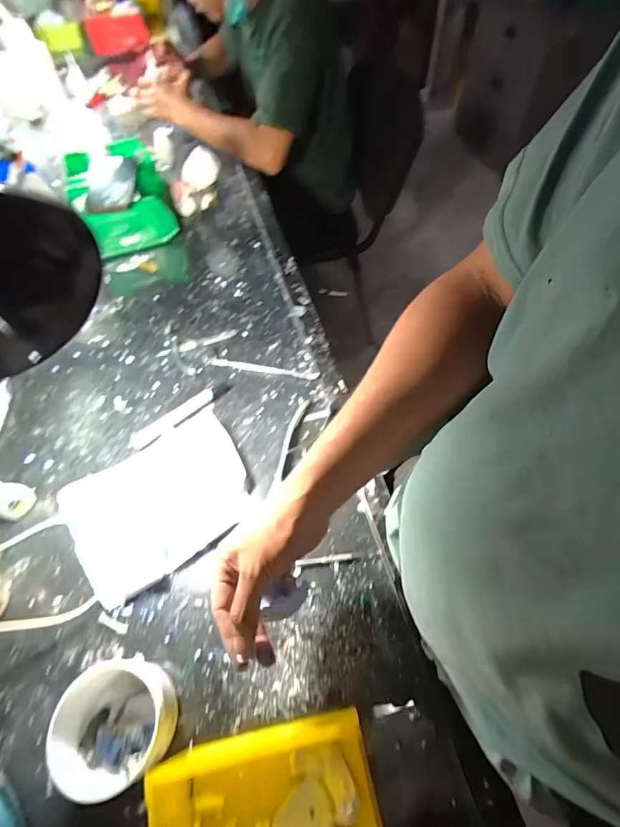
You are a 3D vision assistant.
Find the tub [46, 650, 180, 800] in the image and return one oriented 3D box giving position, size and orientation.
[{"bbox_3d":[-0.175,0.282,0.382,0.101,0.056,0.094,-1,59,2],"label":"tub"}]

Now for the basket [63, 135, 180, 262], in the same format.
[{"bbox_3d":[-0.356,-0.409,0.778,0.155,0.097,0.233,-22,61,-11],"label":"basket"}]

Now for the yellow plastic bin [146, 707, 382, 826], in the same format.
[{"bbox_3d":[-0.034,0.321,0.335,0.173,0.085,0.103,-13,59,-5],"label":"yellow plastic bin"}]

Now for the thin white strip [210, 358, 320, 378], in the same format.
[{"bbox_3d":[-0.069,-0.068,0.623,0.166,0.004,0.013,8,60,7],"label":"thin white strip"}]

